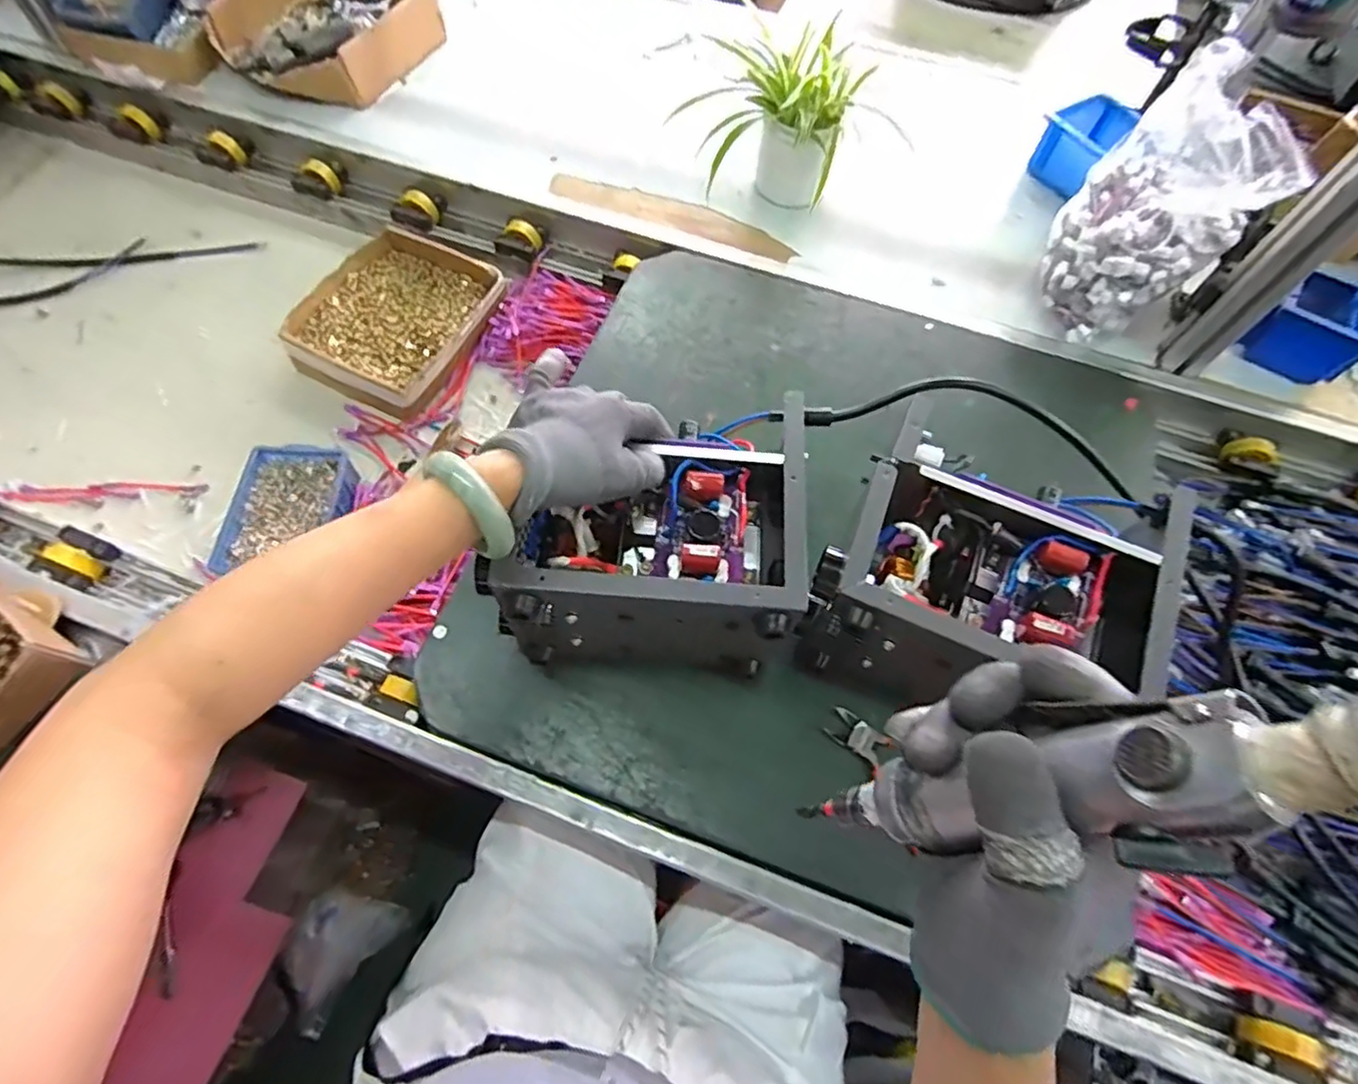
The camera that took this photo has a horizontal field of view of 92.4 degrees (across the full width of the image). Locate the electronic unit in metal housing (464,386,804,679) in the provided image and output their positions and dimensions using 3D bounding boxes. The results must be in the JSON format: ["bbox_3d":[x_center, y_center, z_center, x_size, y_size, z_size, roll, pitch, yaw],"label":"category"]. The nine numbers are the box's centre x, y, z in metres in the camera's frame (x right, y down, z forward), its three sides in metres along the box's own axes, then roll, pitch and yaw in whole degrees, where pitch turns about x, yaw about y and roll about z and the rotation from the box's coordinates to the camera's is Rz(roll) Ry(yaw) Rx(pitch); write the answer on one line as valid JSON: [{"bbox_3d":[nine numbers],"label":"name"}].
[{"bbox_3d":[-0.017,-0.003,0.501,0.205,0.130,0.172,3,70,-1],"label":"electronic unit in metal housing"}]

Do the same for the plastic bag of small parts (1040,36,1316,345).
[{"bbox_3d":[0.492,-0.334,0.675,0.160,0.202,0.164,38,68,15],"label":"plastic bag of small parts"}]

